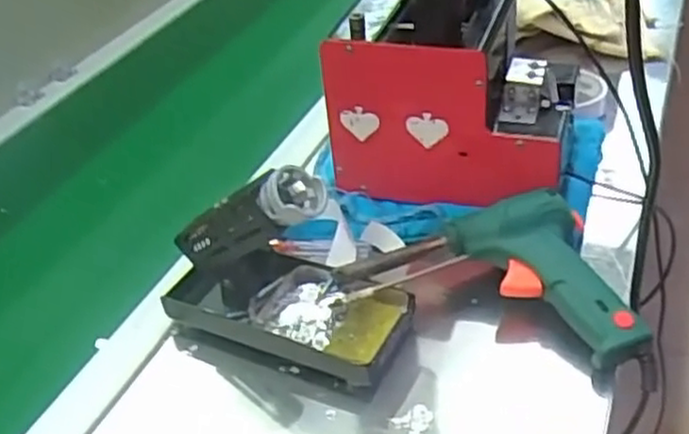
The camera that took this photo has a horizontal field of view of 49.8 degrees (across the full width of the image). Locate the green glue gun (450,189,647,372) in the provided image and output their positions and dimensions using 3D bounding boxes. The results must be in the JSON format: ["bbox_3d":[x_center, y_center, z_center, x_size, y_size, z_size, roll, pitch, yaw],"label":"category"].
[{"bbox_3d":[0.128,0.037,0.491,0.096,0.036,0.121,-9,37,-2],"label":"green glue gun"}]

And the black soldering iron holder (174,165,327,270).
[{"bbox_3d":[-0.067,0.005,0.475,0.121,0.037,0.028,-27,24,34],"label":"black soldering iron holder"}]

